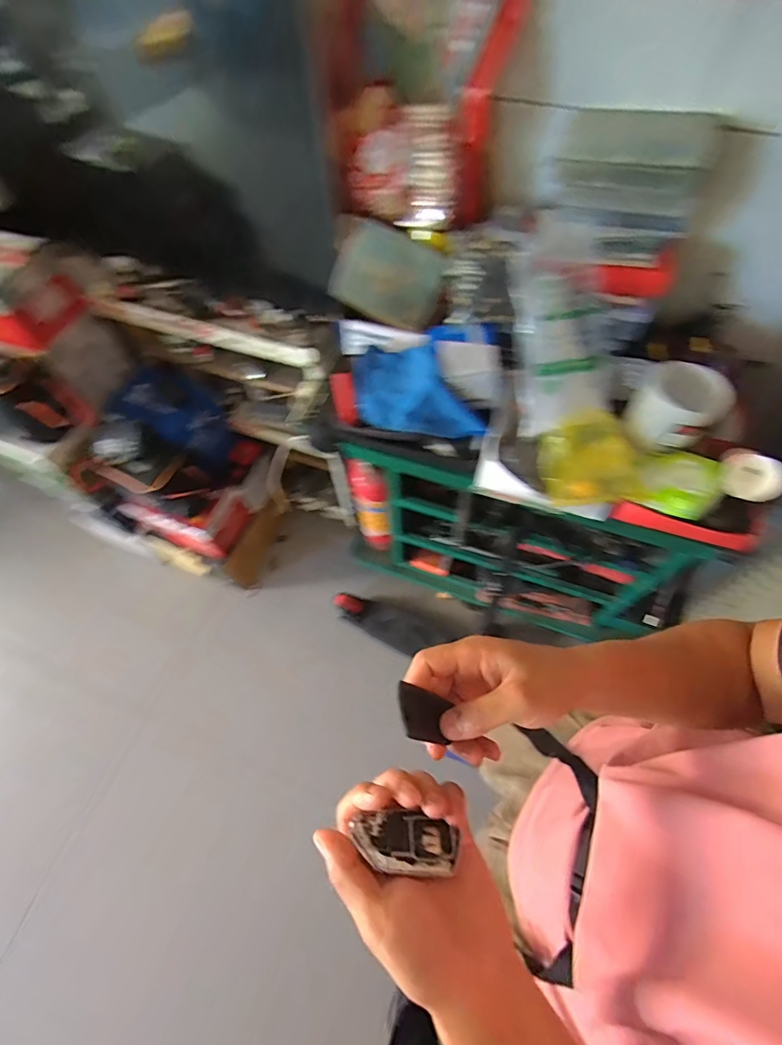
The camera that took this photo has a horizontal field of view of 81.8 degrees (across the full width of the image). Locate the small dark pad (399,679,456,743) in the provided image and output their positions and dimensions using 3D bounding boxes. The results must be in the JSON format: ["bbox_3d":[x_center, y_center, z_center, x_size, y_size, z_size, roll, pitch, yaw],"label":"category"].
[{"bbox_3d":[0.022,0.133,0.310,0.004,0.048,0.031,-28,40,35],"label":"small dark pad"}]

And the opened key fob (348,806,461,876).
[{"bbox_3d":[0.007,0.208,0.297,0.067,0.013,0.030,14,63,-7],"label":"opened key fob"}]

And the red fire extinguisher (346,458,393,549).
[{"bbox_3d":[-0.057,-0.043,1.314,0.090,0.408,0.085,-10,63,-3],"label":"red fire extinguisher"}]

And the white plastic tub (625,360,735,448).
[{"bbox_3d":[0.483,-0.198,0.763,0.130,0.093,0.128,-1,63,2],"label":"white plastic tub"}]

